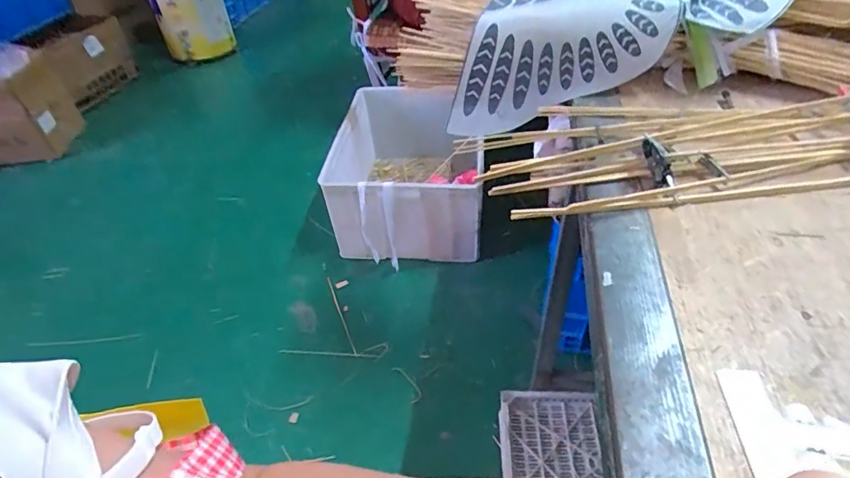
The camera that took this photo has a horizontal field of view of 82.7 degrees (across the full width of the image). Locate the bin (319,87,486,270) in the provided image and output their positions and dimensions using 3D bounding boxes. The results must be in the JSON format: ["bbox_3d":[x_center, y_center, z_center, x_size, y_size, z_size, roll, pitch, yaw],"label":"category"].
[{"bbox_3d":[-0.055,-0.200,1.429,0.395,0.314,0.477,-3,44,4],"label":"bin"}]

